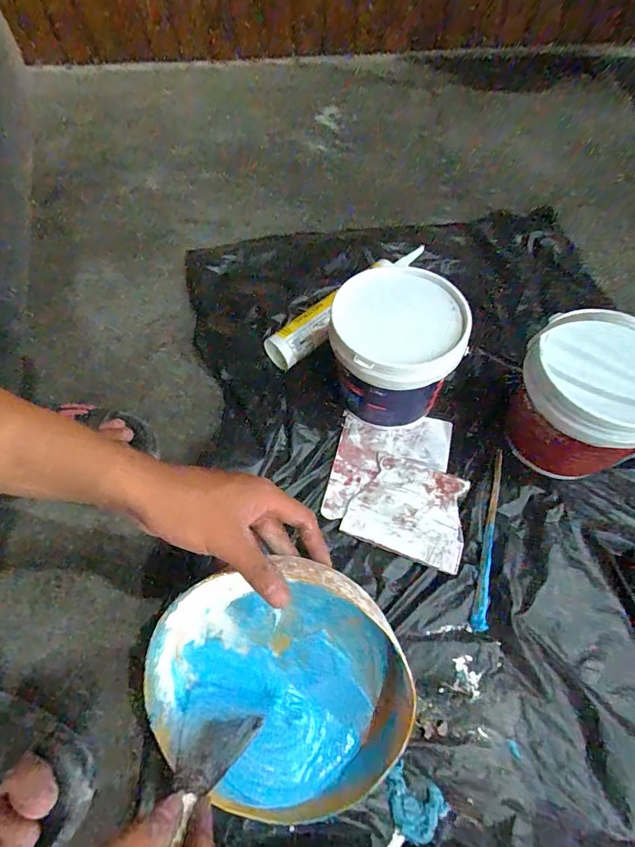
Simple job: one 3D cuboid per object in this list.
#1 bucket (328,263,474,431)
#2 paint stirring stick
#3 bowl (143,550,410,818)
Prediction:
[{"bbox_3d":[0.085,-0.076,0.511,0.141,0.142,0.144,-1,59,2],"label":"bucket"},{"bbox_3d":[0.182,0.116,0.461,0.015,0.017,0.191,15,61,11],"label":"paint stirring stick"},{"bbox_3d":[-0.030,0.208,0.361,0.202,0.080,0.194,-5,86,5],"label":"bowl"}]

